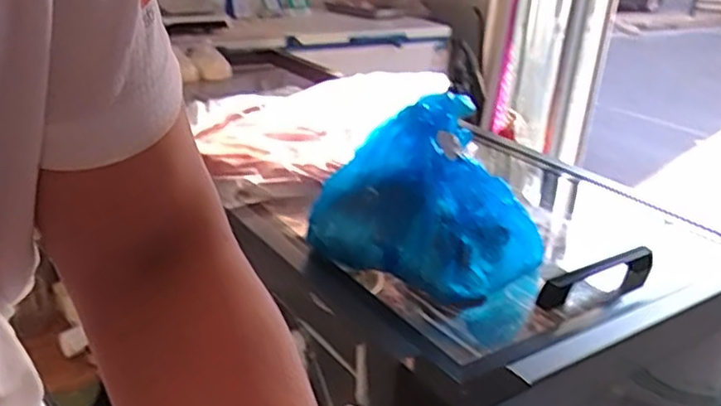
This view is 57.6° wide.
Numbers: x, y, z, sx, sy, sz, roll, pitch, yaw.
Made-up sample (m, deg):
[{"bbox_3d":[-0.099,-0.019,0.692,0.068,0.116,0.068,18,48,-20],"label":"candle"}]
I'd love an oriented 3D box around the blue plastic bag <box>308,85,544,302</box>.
[{"bbox_3d":[0.120,-0.007,1.006,0.313,0.224,0.249,13,26,20],"label":"blue plastic bag"}]

